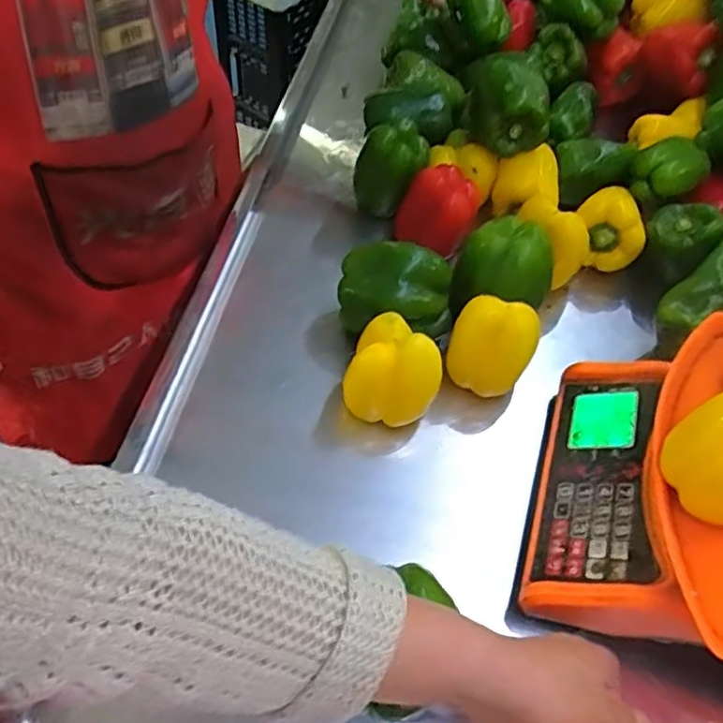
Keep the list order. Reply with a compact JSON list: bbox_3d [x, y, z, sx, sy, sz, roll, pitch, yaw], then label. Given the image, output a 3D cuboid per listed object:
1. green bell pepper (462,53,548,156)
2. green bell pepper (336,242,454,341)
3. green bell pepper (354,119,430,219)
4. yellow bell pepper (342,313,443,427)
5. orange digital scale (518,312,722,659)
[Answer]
[{"bbox_3d":[0.157,-0.280,0.711,0.081,0.073,0.083,4,55,-3],"label":"green bell pepper"},{"bbox_3d":[0.033,-0.066,0.651,0.110,0.090,0.085,-9,56,-11],"label":"green bell pepper"},{"bbox_3d":[0.032,-0.211,0.734,0.077,0.095,0.064,8,55,0],"label":"green bell pepper"},{"bbox_3d":[0.028,0.016,0.590,0.081,0.098,0.063,20,56,9],"label":"yellow bell pepper"},{"bbox_3d":[0.290,0.112,0.510,0.280,0.112,0.274,18,56,7],"label":"orange digital scale"}]

